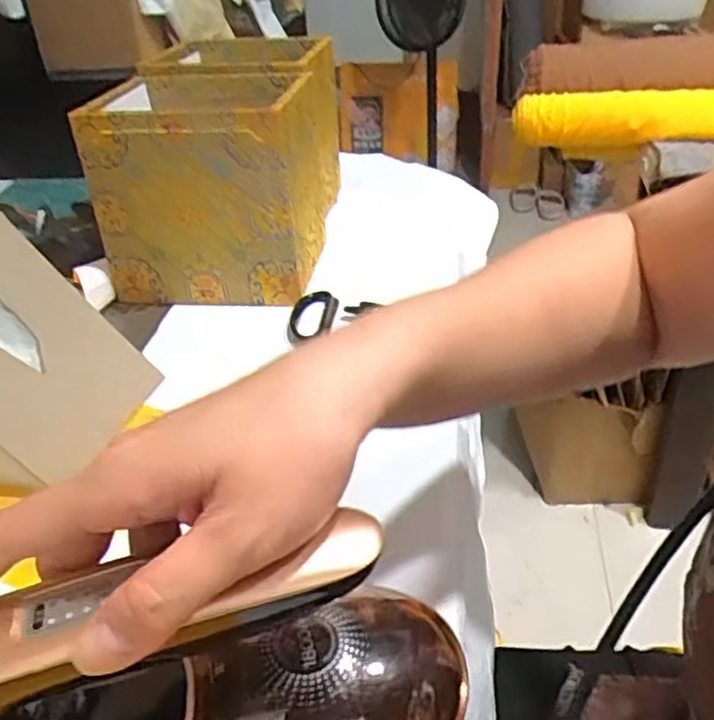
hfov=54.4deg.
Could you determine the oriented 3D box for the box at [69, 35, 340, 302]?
[{"bbox_3d":[-0.129,-0.206,0.725,0.187,0.177,0.275,1,34,8],"label":"box"}]

